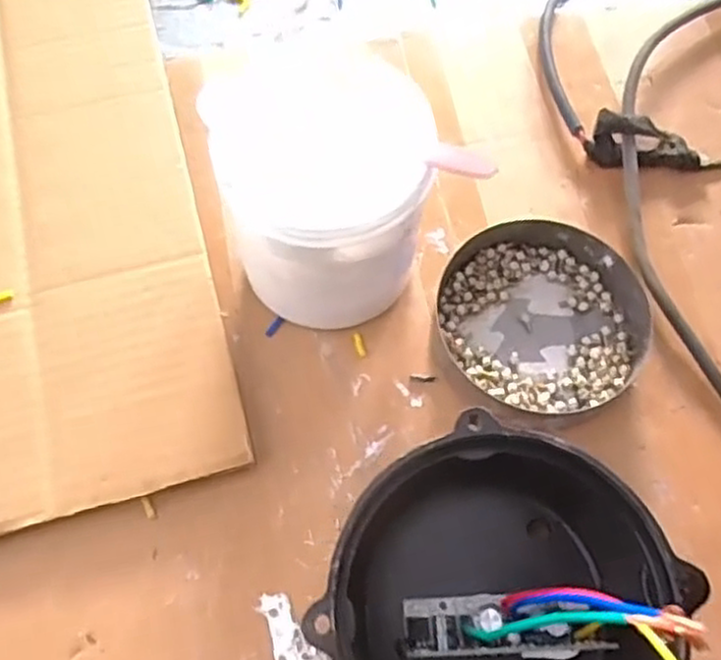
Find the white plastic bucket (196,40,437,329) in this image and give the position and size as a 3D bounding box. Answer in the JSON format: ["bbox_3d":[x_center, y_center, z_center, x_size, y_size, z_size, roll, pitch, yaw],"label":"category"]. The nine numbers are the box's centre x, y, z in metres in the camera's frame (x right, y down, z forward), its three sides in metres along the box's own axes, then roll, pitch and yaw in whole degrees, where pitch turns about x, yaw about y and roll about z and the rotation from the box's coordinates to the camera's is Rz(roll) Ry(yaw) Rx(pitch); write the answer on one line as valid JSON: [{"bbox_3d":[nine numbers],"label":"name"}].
[{"bbox_3d":[-0.018,-0.062,0.350,0.091,0.112,0.094,1,67,-2],"label":"white plastic bucket"}]

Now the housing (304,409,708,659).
[{"bbox_3d":[0.051,0.108,0.296,0.122,0.082,0.116,1,67,-2],"label":"housing"}]

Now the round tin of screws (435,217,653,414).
[{"bbox_3d":[0.094,-0.010,0.379,0.101,0.023,0.104,1,67,-2],"label":"round tin of screws"}]

